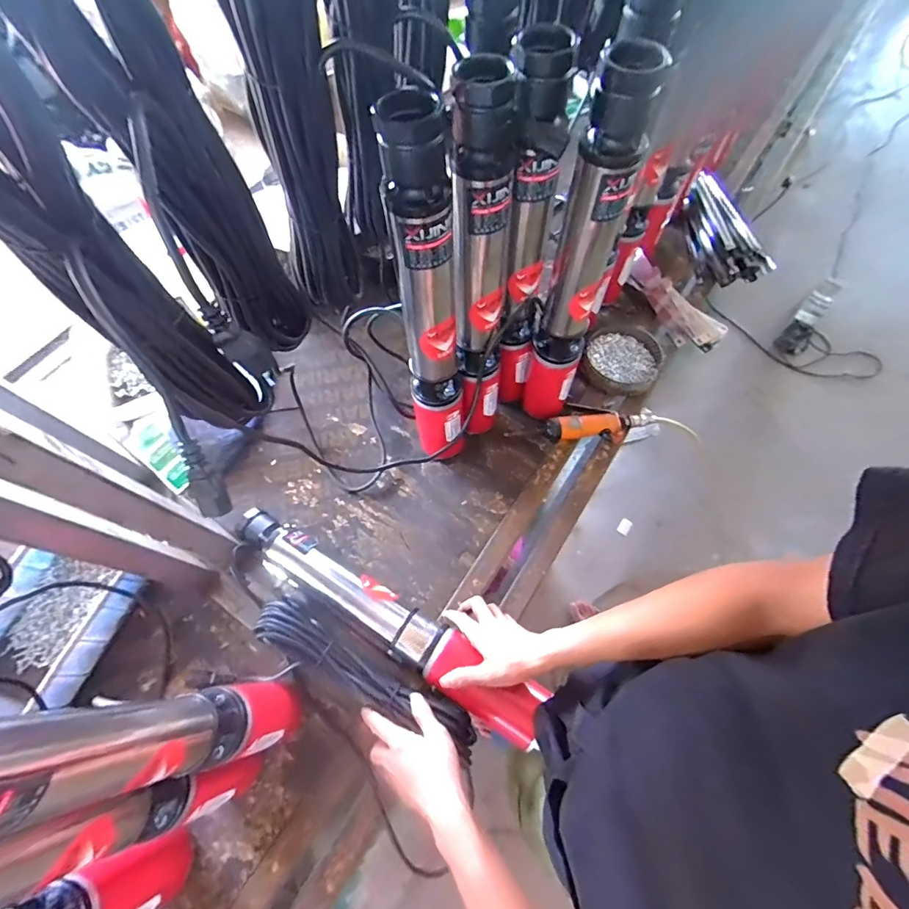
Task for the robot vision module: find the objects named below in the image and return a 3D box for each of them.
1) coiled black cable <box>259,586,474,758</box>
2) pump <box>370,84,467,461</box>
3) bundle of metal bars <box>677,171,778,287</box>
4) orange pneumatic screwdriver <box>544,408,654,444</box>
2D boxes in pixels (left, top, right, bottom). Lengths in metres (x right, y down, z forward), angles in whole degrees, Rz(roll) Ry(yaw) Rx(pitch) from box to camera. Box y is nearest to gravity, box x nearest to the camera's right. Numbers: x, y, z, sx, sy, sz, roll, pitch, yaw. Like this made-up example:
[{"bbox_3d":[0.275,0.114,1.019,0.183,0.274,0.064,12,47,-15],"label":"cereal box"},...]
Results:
[{"bbox_3d":[-0.121,0.292,0.620,0.327,0.046,0.071,27,68,12],"label":"coiled black cable"},{"bbox_3d":[-0.024,-0.145,0.577,0.093,0.529,0.094,-5,65,-1],"label":"pump"},{"bbox_3d":[0.587,-0.491,0.991,0.102,0.084,0.270,-19,66,-7],"label":"bundle of metal bars"},{"bbox_3d":[0.255,-0.051,0.791,0.193,0.043,0.047,-4,65,0],"label":"orange pneumatic screwdriver"}]

